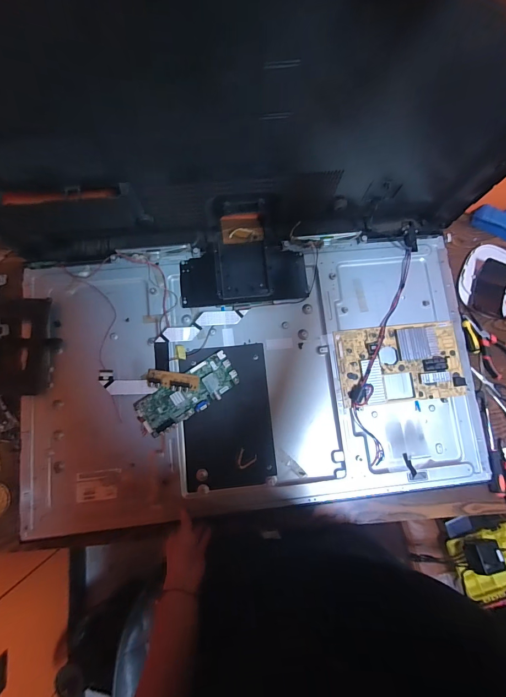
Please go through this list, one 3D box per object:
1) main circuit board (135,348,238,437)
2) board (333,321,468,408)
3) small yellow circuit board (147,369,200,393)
[{"bbox_3d":[-0.131,0.094,0.680,0.208,0.015,0.082,-32,84,-7],"label":"main circuit board"},{"bbox_3d":[0.319,0.031,0.714,0.267,0.018,0.164,-5,81,-3],"label":"board"},{"bbox_3d":[-0.166,0.068,0.682,0.109,0.010,0.037,9,81,-1],"label":"small yellow circuit board"}]

